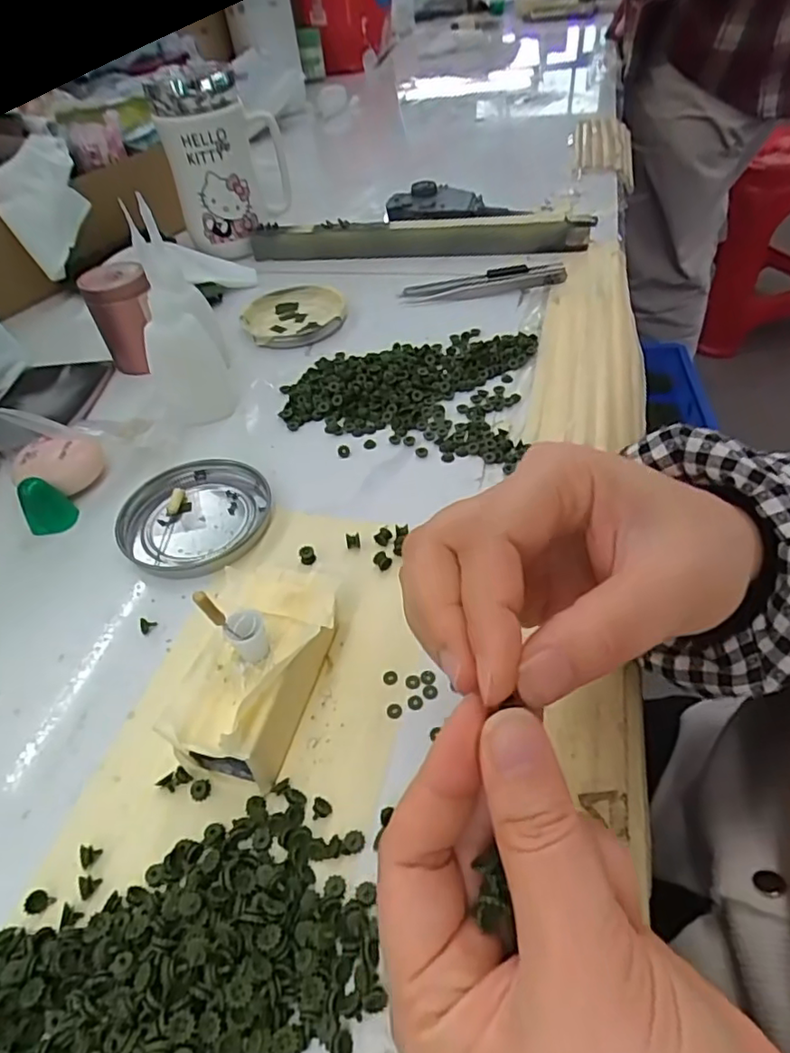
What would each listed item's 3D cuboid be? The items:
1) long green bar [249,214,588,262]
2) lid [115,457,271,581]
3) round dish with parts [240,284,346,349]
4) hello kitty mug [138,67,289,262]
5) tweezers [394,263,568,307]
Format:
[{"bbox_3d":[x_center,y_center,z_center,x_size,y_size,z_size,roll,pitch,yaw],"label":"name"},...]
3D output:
[{"bbox_3d":[0.017,-0.252,0.520,0.292,0.027,0.021,2,47,9],"label":"long green bar"},{"bbox_3d":[-0.107,-0.007,0.320,0.076,0.007,0.080,-4,46,4],"label":"lid"},{"bbox_3d":[-0.079,-0.168,0.468,0.077,0.007,0.087,-13,47,-5],"label":"round dish with parts"},{"bbox_3d":[-0.147,-0.321,0.532,0.099,0.135,0.067,-13,47,-5],"label":"hello kitty mug"},{"bbox_3d":[0.069,-0.194,0.474,0.127,0.010,0.032,-5,46,2],"label":"tweezers"}]

